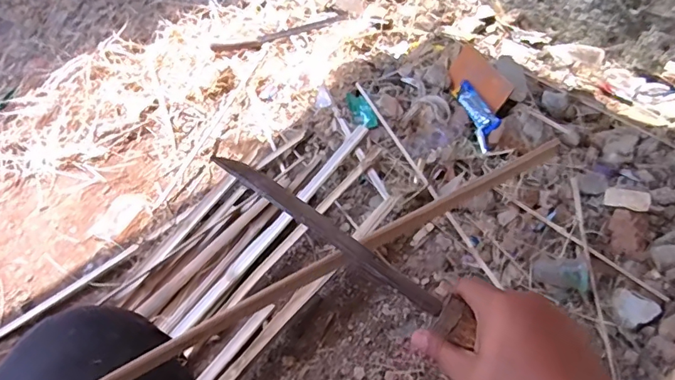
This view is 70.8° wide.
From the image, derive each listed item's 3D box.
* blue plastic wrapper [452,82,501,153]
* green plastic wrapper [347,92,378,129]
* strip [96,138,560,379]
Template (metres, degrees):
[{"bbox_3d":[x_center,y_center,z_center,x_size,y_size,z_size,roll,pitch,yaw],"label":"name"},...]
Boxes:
[{"bbox_3d":[0.324,-0.174,1.093,0.057,0.029,0.218,-8,49,-5],"label":"blue plastic wrapper"},{"bbox_3d":[0.058,-0.190,1.149,0.055,0.013,0.126,-15,54,-8],"label":"green plastic wrapper"},{"bbox_3d":[-0.052,0.086,0.381,0.558,0.019,0.014,-27,56,-11],"label":"strip"}]

